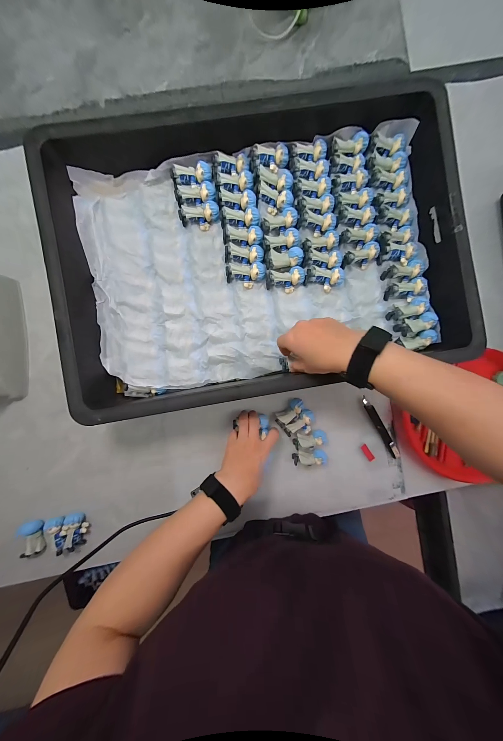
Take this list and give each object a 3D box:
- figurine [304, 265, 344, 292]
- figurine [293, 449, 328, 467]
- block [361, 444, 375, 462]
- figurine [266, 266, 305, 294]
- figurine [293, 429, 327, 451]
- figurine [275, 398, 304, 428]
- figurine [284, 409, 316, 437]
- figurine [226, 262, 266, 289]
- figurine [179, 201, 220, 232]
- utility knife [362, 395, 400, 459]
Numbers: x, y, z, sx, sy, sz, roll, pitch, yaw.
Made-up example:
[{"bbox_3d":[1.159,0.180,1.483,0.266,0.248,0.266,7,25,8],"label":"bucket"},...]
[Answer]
[{"bbox_3d":[0.117,-0.146,0.380,0.060,0.026,0.035,0,91,-3],"label":"figurine"},{"bbox_3d":[0.112,0.162,0.440,0.069,0.025,0.027,1,91,-3],"label":"figurine"},{"bbox_3d":[0.222,0.158,0.453,0.013,0.004,0.033,-36,93,-2],"label":"block"},{"bbox_3d":[0.055,-0.144,0.380,0.060,0.022,0.035,-9,91,-3],"label":"figurine"},{"bbox_3d":[0.110,0.129,0.437,0.062,0.029,0.027,-9,91,-3],"label":"figurine"},{"bbox_3d":[0.071,0.078,0.438,0.061,0.029,0.029,-40,93,-2],"label":"figurine"},{"bbox_3d":[0.092,0.100,0.439,0.062,0.025,0.038,-42,93,-2],"label":"figurine"},{"bbox_3d":[-0.009,-0.153,0.378,0.061,0.023,0.036,3,91,-3],"label":"figurine"},{"bbox_3d":[-0.082,-0.246,0.376,0.061,0.027,0.032,0,91,-3],"label":"figurine"},{"bbox_3d":[0.247,0.109,0.451,0.016,0.006,0.134,-31,92,-2],"label":"utility knife"}]

